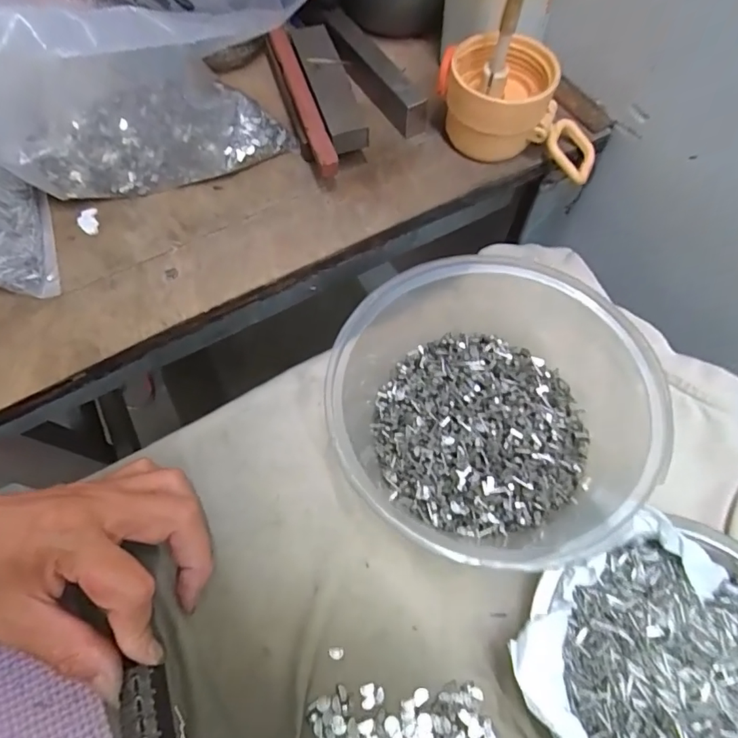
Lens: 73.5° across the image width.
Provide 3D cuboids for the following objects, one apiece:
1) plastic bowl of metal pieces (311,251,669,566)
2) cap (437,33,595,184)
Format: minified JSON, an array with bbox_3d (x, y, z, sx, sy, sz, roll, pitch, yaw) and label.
[{"bbox_3d":[0.055,0.022,0.240,0.135,0.072,0.137,0,64,1],"label":"plastic bowl of metal pieces"},{"bbox_3d":[0.096,-0.165,0.311,0.107,0.055,0.055,13,65,7],"label":"cap"}]

